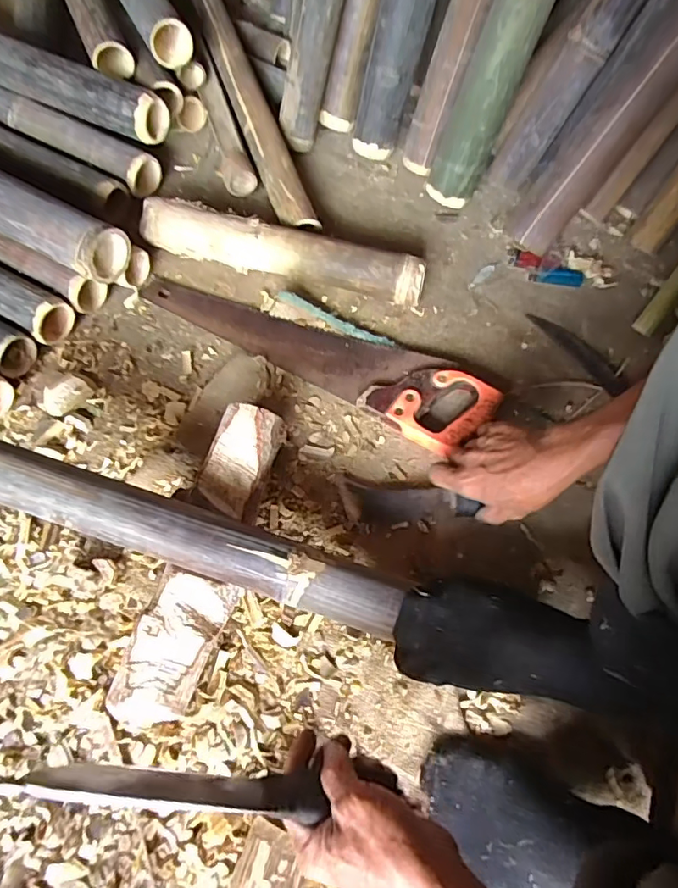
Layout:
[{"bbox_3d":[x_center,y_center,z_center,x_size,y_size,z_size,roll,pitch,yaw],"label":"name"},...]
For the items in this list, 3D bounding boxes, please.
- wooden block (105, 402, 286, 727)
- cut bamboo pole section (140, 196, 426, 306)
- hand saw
[{"bbox_3d":[-0.135,0.118,0.567,0.077,0.066,0.329,14,65,6],"label":"wooden block"},{"bbox_3d":[-0.082,-0.272,0.759,0.403,0.067,0.054,14,65,6],"label":"cut bamboo pole section"},{"bbox_3d":[-0.035,-0.142,0.718,0.496,0.032,0.117,30,68,13],"label":"hand saw"}]

